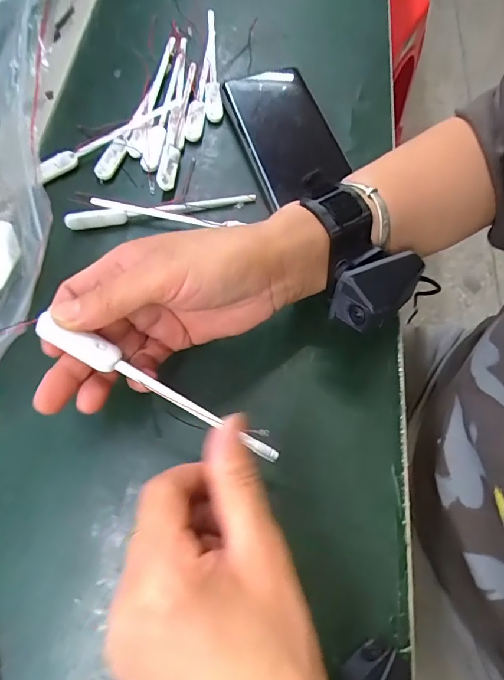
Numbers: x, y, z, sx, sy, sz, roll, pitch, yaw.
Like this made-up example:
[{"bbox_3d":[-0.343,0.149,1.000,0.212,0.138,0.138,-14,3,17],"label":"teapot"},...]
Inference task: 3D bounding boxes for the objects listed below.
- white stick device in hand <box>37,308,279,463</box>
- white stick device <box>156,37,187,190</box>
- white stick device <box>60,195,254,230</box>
[{"bbox_3d":[-0.048,0.027,0.236,0.145,0.006,0.012,31,70,-8],"label":"white stick device in hand"},{"bbox_3d":[-0.066,-0.202,0.380,0.015,0.008,0.175,2,67,-1],"label":"white stick device"},{"bbox_3d":[-0.069,-0.101,0.335,0.144,0.013,0.010,-10,68,-5],"label":"white stick device"}]

